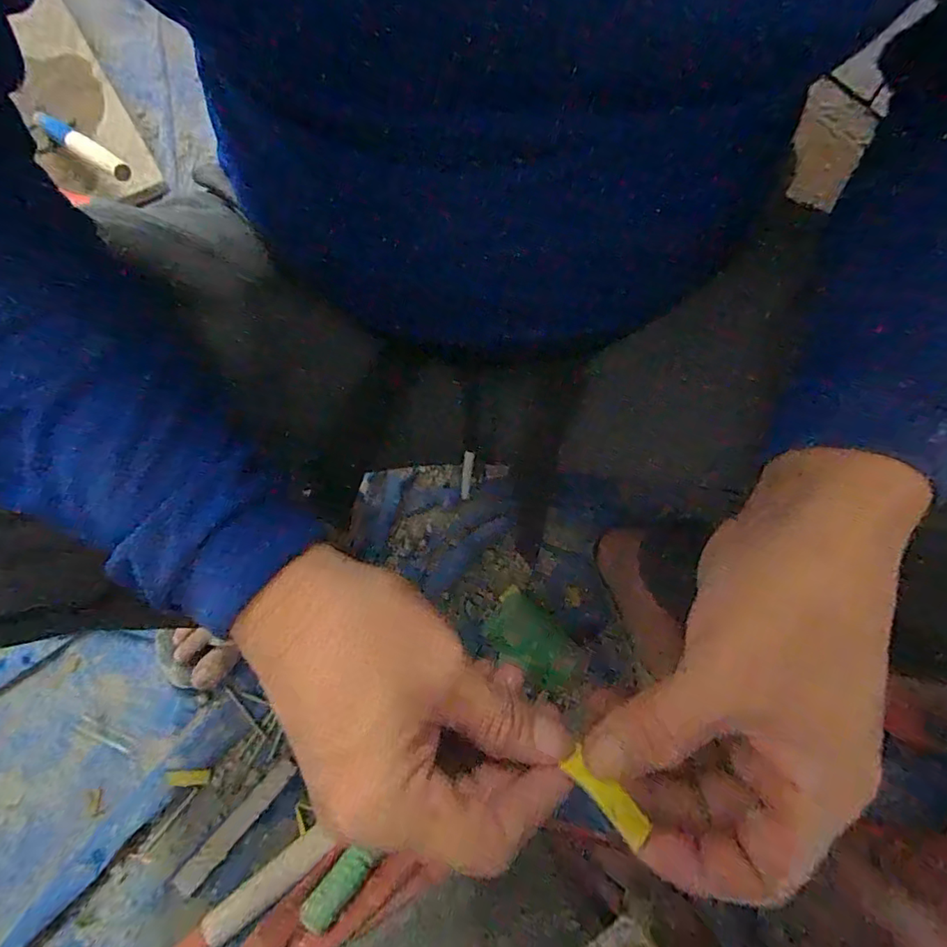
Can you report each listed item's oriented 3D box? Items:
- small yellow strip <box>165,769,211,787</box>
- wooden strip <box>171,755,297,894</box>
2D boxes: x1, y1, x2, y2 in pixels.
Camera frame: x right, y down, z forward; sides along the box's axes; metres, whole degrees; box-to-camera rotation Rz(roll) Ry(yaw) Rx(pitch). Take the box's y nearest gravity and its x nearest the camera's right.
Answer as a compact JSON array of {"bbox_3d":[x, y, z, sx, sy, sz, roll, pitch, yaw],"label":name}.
[{"bbox_3d":[-0.298,0.317,0.562,0.042,0.007,0.015,-2,67,-2],"label":"small yellow strip"},{"bbox_3d":[-0.241,0.357,0.548,0.023,0.009,0.140,39,71,14],"label":"wooden strip"}]

